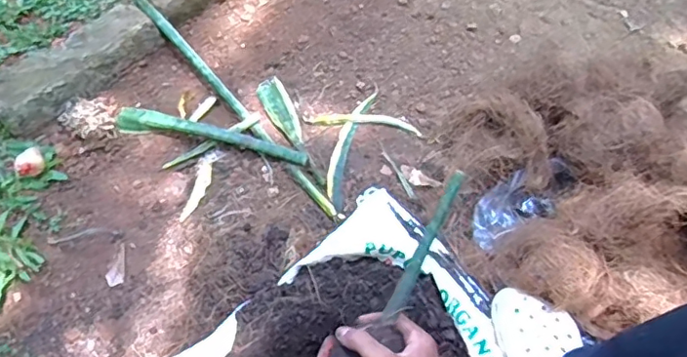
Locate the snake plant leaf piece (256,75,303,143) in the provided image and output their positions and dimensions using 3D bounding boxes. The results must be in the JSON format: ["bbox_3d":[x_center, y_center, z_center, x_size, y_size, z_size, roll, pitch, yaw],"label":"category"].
[{"bbox_3d":[-0.100,-0.109,0.875,0.043,0.008,0.133,-24,64,-11],"label":"snake plant leaf piece"}]

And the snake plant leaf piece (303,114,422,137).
[{"bbox_3d":[0.030,-0.089,0.866,0.183,0.008,0.026,8,62,5],"label":"snake plant leaf piece"}]

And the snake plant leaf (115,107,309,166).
[{"bbox_3d":[-0.204,-0.064,0.842,0.309,0.032,0.034,12,63,7],"label":"snake plant leaf"}]

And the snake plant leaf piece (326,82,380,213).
[{"bbox_3d":[0.007,-0.058,0.849,0.040,0.012,0.230,14,63,8],"label":"snake plant leaf piece"}]

